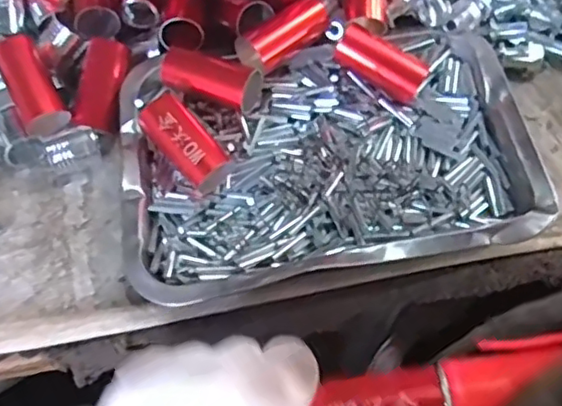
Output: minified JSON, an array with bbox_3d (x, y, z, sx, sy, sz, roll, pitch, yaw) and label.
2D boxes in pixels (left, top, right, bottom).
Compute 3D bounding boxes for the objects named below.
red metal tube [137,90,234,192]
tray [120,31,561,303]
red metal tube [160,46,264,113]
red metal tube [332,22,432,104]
[{"bbox_3d":[-0.060,-0.037,0.388,0.028,0.032,0.069,-38,68,-17],"label":"red metal tube"},{"bbox_3d":[0.028,-0.036,0.393,0.253,0.030,0.165,-10,62,-4],"label":"tray"},{"bbox_3d":[-0.044,-0.079,0.403,0.064,0.028,0.028,23,65,13],"label":"red metal tube"},{"bbox_3d":[0.067,-0.093,0.410,0.062,0.024,0.026,32,69,-2],"label":"red metal tube"}]

